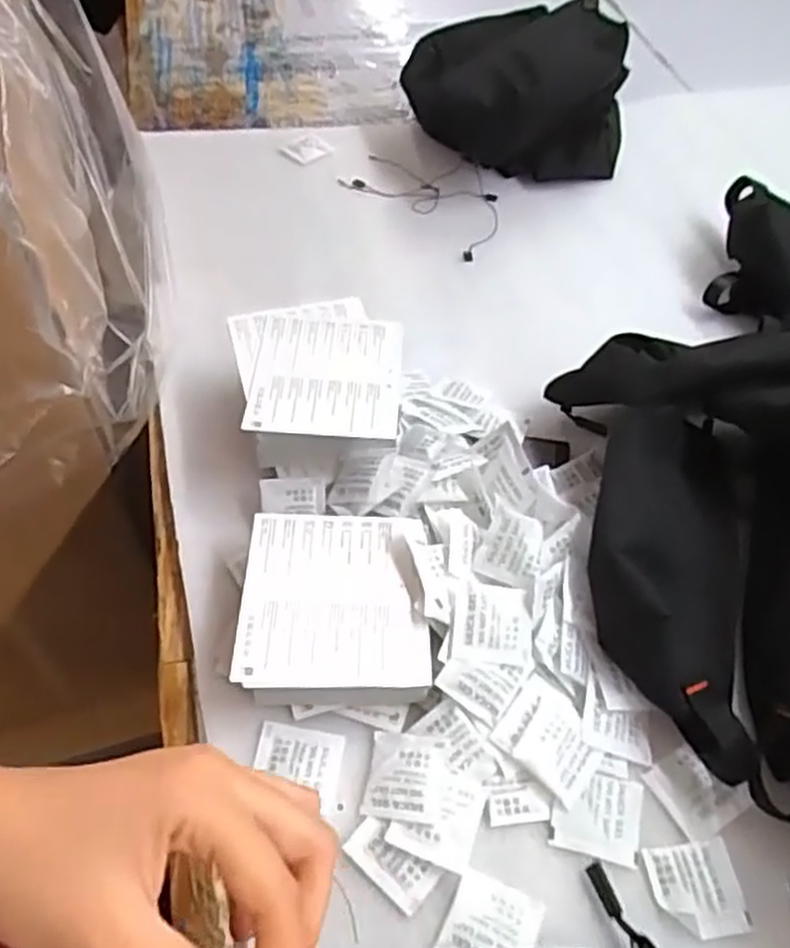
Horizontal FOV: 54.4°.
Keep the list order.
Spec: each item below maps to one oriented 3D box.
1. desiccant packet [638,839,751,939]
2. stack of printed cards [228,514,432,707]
[{"bbox_3d":[0.142,0.195,0.360,0.042,0.007,0.039,-5,53,-6],"label":"desiccant packet"},{"bbox_3d":[-0.032,0.073,0.422,0.097,0.032,0.102,1,53,-1],"label":"stack of printed cards"}]

